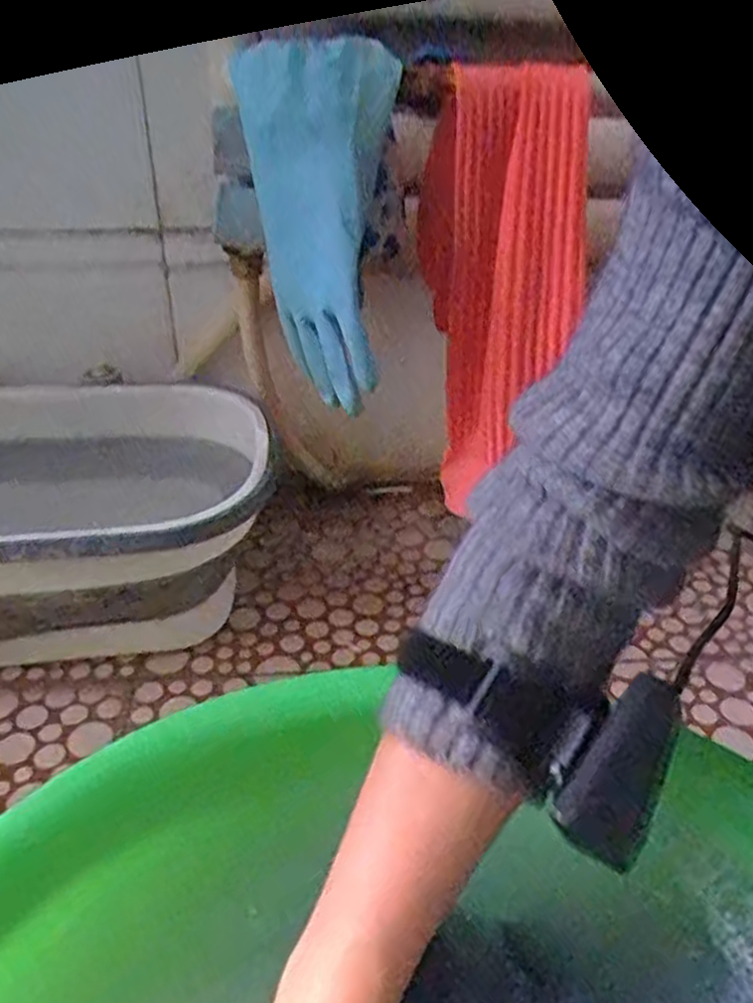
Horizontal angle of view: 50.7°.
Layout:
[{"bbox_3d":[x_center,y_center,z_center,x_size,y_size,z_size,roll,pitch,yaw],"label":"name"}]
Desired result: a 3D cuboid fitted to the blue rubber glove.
[{"bbox_3d":[-0.039,-0.181,0.541,0.102,0.228,0.078,-2,34,-4],"label":"blue rubber glove"}]

